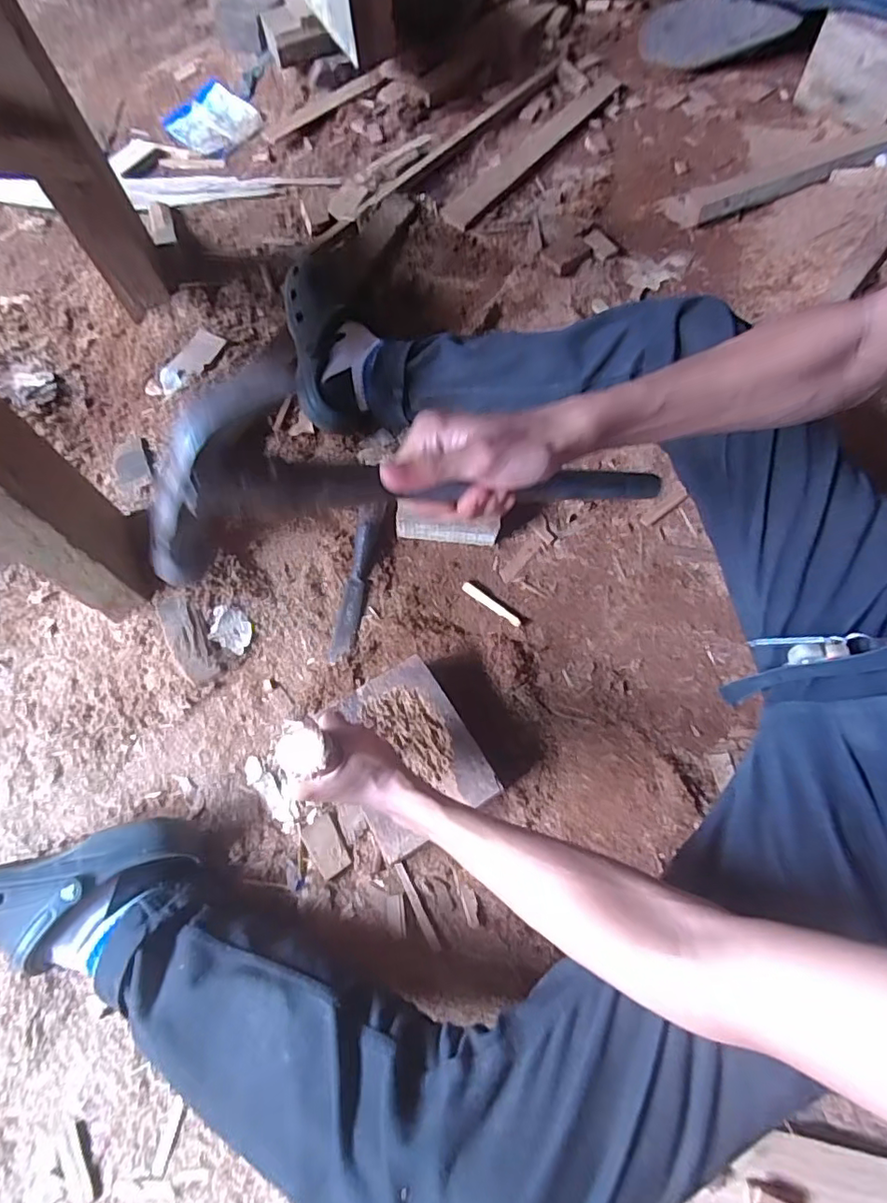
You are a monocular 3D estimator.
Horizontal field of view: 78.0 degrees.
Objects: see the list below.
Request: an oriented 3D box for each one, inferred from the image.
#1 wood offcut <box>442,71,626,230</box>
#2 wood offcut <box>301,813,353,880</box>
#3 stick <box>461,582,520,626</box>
[{"bbox_3d":[0.173,-0.843,1.009,0.066,0.020,0.490,37,71,15],"label":"wood offcut"},{"bbox_3d":[-0.130,0.269,0.604,0.034,0.009,0.063,-28,69,-12],"label":"wood offcut"},{"bbox_3d":[0.062,0.002,0.714,0.090,0.004,0.013,35,71,15],"label":"stick"}]

